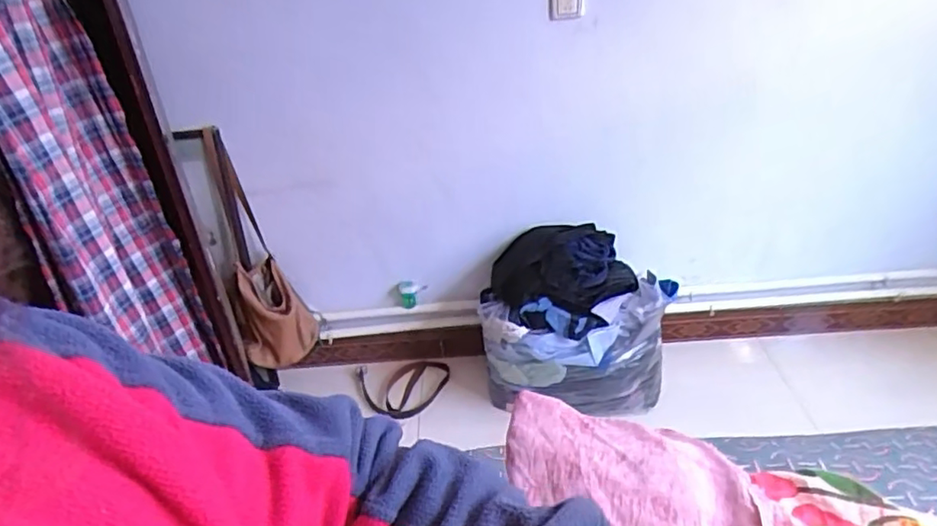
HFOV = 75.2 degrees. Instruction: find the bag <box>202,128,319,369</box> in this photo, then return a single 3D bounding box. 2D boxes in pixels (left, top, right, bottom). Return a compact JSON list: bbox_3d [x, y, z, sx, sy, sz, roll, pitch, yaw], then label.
[{"bbox_3d":[-0.536,-0.022,1.561,0.183,0.585,0.135,-16,33,-18],"label":"bag"}]

